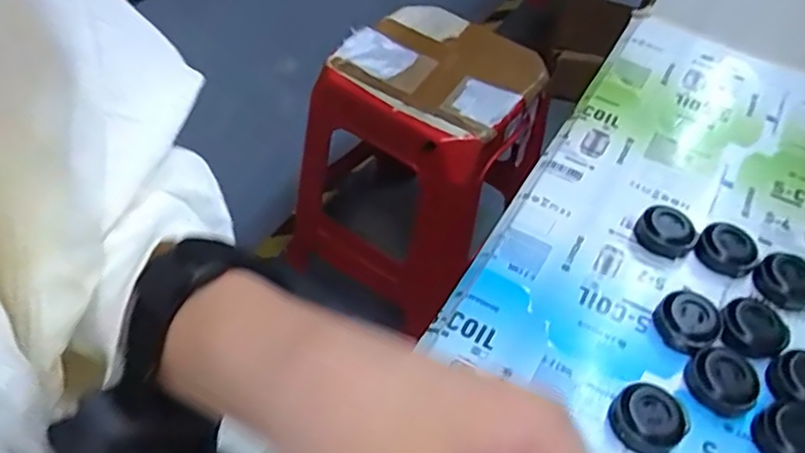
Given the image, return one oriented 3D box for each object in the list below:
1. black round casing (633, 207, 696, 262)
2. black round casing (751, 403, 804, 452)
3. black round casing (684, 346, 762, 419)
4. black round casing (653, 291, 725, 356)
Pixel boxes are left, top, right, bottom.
[{"bbox_3d":[0.144,0.003,0.351,0.030,0.014,0.024,28,53,18],"label":"black round casing"},{"bbox_3d":[0.170,0.092,0.278,0.029,0.011,0.029,2,49,-3],"label":"black round casing"},{"bbox_3d":[0.145,0.071,0.291,0.028,0.010,0.030,2,49,-3],"label":"black round casing"},{"bbox_3d":[0.139,0.047,0.312,0.029,0.018,0.028,2,49,-3],"label":"black round casing"}]

